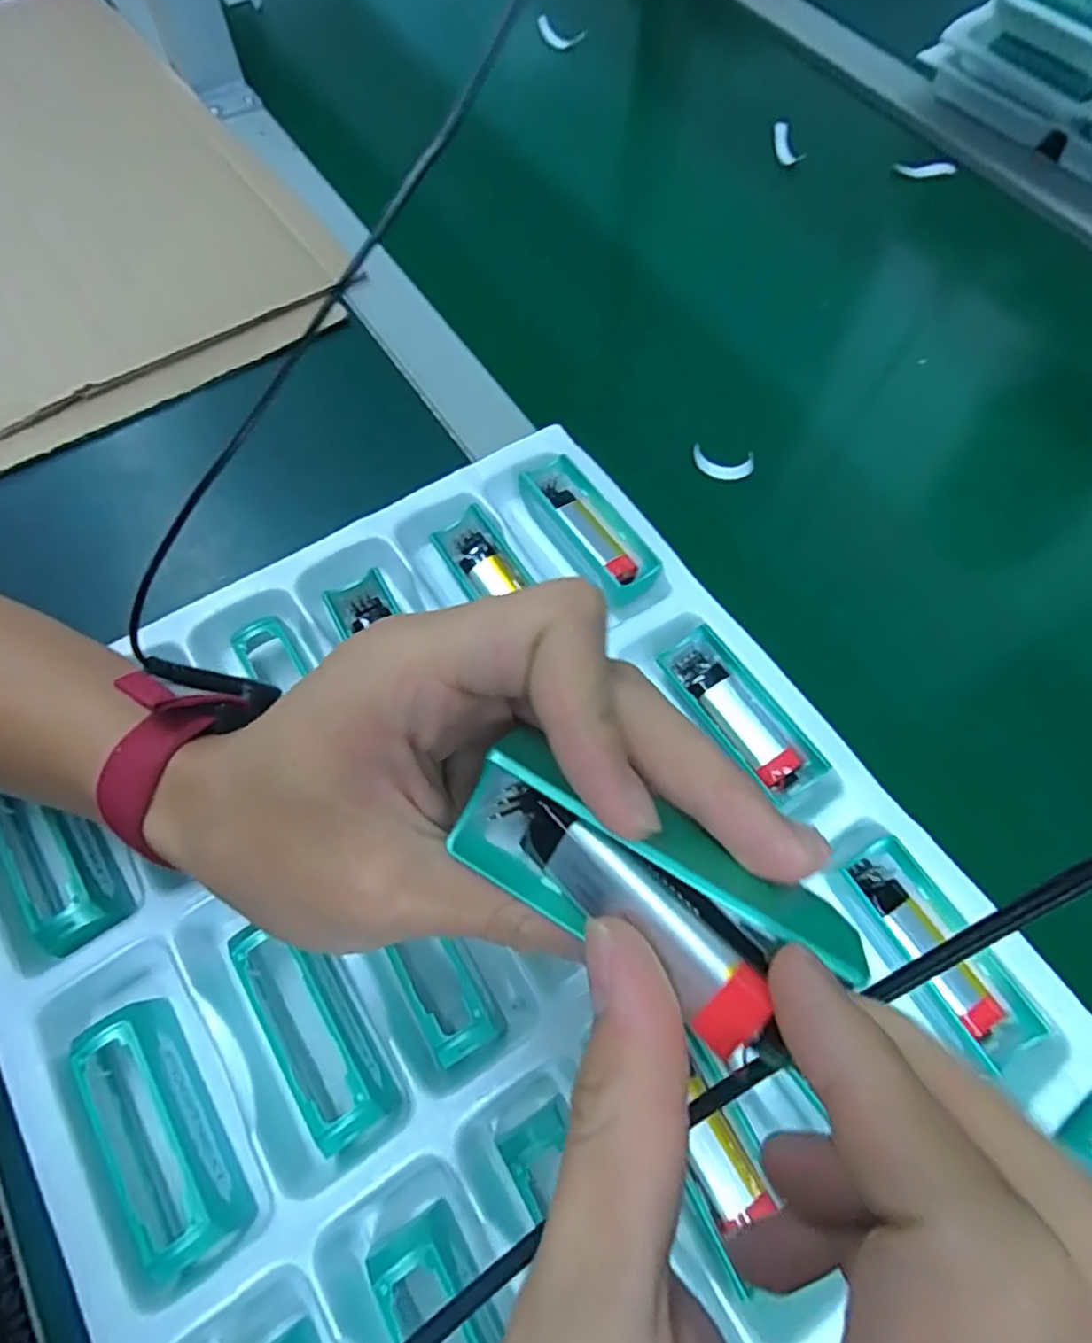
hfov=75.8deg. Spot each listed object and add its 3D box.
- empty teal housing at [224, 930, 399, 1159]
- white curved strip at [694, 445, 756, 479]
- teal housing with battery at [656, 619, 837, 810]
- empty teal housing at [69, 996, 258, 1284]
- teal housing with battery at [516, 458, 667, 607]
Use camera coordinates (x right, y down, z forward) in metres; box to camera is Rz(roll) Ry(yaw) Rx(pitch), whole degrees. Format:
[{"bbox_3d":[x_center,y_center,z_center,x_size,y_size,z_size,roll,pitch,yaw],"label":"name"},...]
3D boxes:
[{"bbox_3d":[-0.081,0.125,0.247,0.030,0.025,0.077,-31,69,-14],"label":"empty teal housing"},{"bbox_3d":[0.096,-0.113,0.385,0.033,0.022,0.007,20,66,8],"label":"white curved strip"},{"bbox_3d":[0.083,0.017,0.297,0.025,0.015,0.079,-32,70,-15],"label":"teal housing with battery"},{"bbox_3d":[-0.130,0.153,0.230,0.035,0.022,0.079,-32,70,-15],"label":"empty teal housing"},{"bbox_3d":[0.018,-0.069,0.336,0.030,0.014,0.084,-34,70,-15],"label":"teal housing with battery"}]

